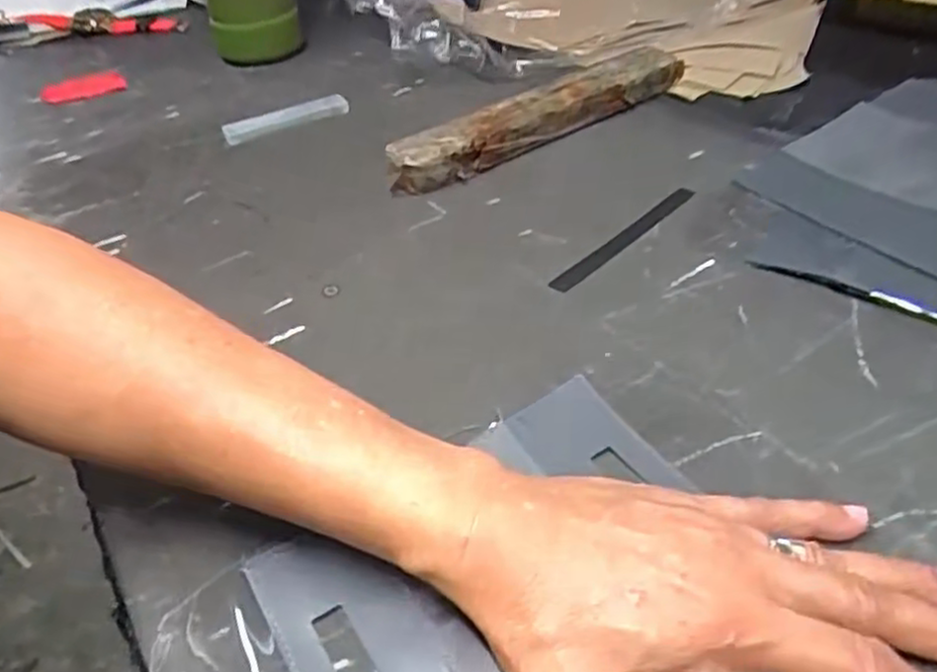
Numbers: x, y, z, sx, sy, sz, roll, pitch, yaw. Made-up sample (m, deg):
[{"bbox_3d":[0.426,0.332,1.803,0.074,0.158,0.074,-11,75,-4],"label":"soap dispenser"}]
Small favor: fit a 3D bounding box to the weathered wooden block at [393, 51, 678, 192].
[{"bbox_3d":[0.056,-0.173,0.576,0.256,0.039,0.035,-27,43,-21],"label":"weathered wooden block"}]

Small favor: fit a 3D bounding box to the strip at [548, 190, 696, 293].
[{"bbox_3d":[0.101,-0.063,0.467,0.138,0.006,0.011,-36,47,-30],"label":"strip"}]

